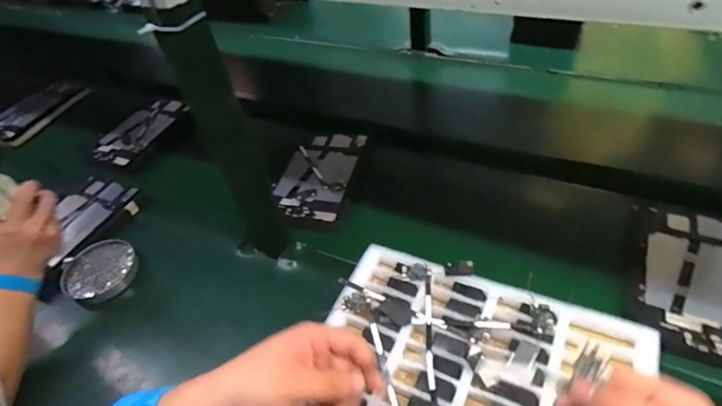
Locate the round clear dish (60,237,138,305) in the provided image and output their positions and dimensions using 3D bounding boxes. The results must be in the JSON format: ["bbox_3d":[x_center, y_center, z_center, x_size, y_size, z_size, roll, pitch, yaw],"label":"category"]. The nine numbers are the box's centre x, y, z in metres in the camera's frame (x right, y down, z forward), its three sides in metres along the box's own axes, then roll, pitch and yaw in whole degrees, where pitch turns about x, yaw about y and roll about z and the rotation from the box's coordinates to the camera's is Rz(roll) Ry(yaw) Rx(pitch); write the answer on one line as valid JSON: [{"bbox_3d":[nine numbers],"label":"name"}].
[{"bbox_3d":[-0.423,0.113,0.713,0.107,0.032,0.114,-3,45,3],"label":"round clear dish"}]

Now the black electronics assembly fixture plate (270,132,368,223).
[{"bbox_3d":[-0.079,-0.064,0.832,0.145,0.019,0.254,7,47,13],"label":"black electronics assembly fixture plate"}]

